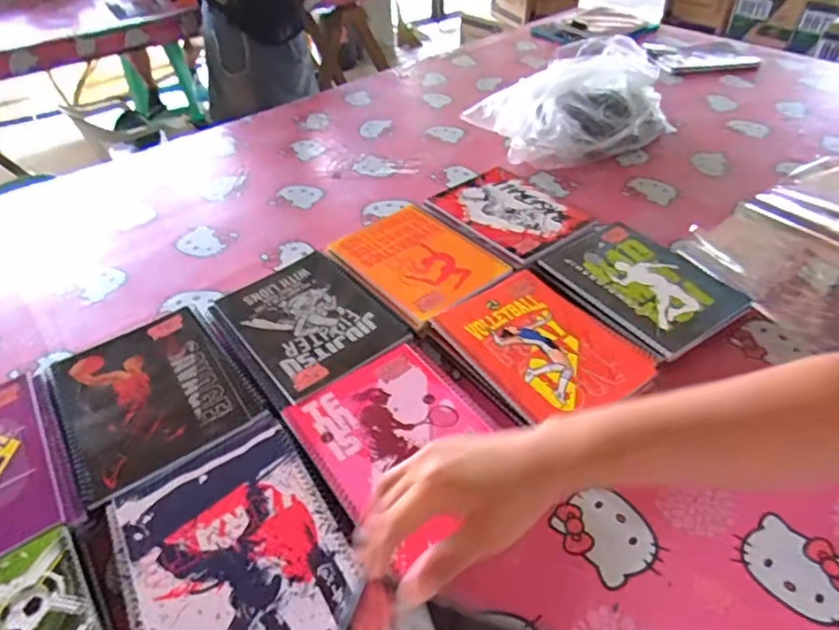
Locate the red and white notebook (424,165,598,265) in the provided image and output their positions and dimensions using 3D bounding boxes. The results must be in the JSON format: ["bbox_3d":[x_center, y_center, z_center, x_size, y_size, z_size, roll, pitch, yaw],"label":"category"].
[{"bbox_3d":[0.127,-0.152,0.766,0.154,0.008,0.205,-30,50,-26],"label":"red and white notebook"}]

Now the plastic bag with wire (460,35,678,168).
[{"bbox_3d":[0.284,-0.369,0.949,0.337,0.122,0.228,-33,51,-29],"label":"plastic bag with wire"}]

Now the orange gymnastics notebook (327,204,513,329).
[{"bbox_3d":[-0.001,-0.076,0.693,0.157,0.007,0.192,-31,50,-27],"label":"orange gymnastics notebook"}]

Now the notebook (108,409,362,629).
[{"bbox_3d":[-0.147,0.184,0.422,0.160,0.007,0.217,-23,47,-20],"label":"notebook"}]

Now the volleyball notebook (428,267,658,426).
[{"bbox_3d":[0.132,0.029,0.581,0.158,0.013,0.196,-27,48,-24],"label":"volleyball notebook"}]

